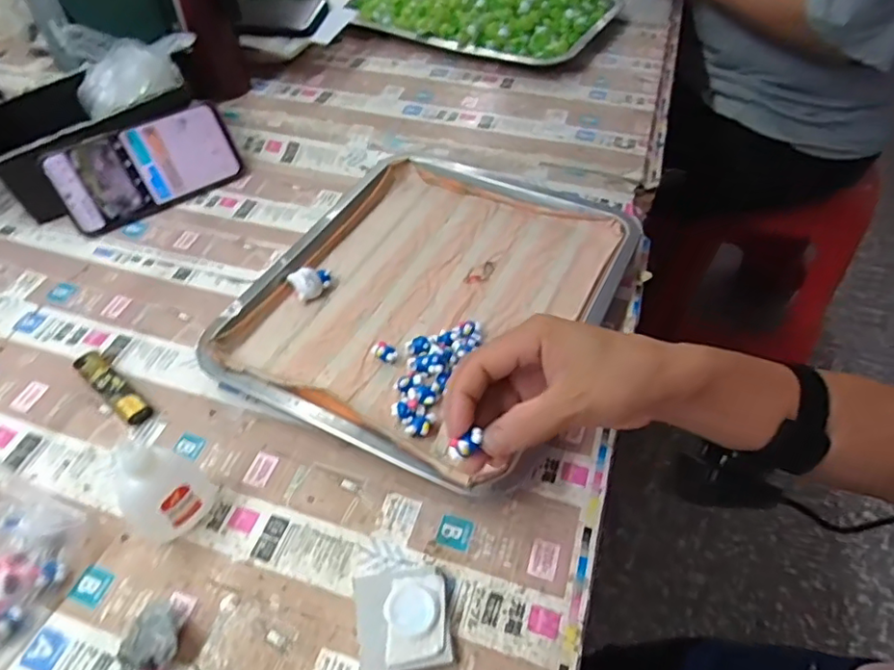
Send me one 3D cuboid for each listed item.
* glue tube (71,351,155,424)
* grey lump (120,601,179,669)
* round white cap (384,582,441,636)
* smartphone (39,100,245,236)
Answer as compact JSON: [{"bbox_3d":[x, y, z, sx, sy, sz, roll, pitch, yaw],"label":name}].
[{"bbox_3d":[-0.247,0.037,0.434,0.083,0.015,0.020,33,57,25],"label":"glue tube"},{"bbox_3d":[-0.155,0.161,0.315,0.029,0.022,0.030,0,49,0],"label":"grey lump"},{"bbox_3d":[-0.019,0.149,0.322,0.029,0.005,0.026,18,52,15],"label":"round white cap"},{"bbox_3d":[-0.287,-0.162,0.569,0.164,0.080,0.010,-32,26,-23],"label":"smartphone"}]

